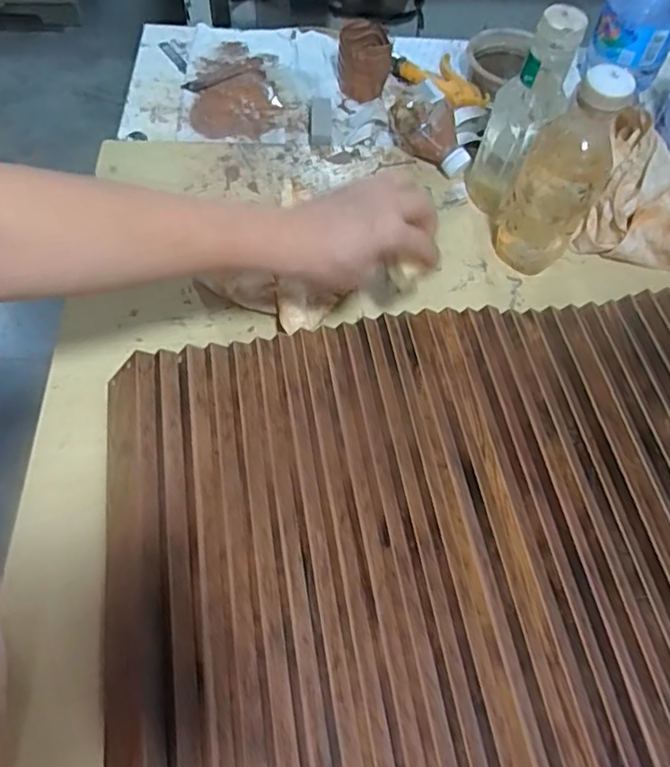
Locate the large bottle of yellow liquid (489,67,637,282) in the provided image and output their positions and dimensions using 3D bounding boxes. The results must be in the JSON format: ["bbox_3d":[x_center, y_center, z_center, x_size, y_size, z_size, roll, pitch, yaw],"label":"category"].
[{"bbox_3d":[0.215,-0.196,0.547,0.074,0.211,0.070,25,63,9],"label":"large bottle of yellow liquid"}]

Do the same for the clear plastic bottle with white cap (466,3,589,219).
[{"bbox_3d":[0.185,-0.265,0.582,0.057,0.206,0.062,7,62,0],"label":"clear plastic bottle with white cap"}]

